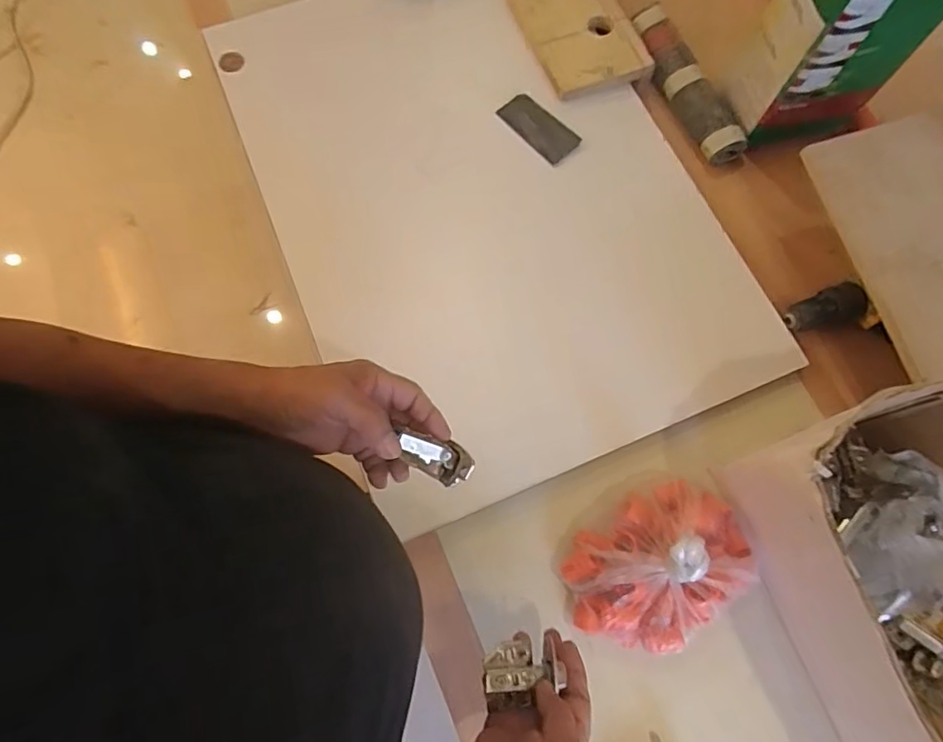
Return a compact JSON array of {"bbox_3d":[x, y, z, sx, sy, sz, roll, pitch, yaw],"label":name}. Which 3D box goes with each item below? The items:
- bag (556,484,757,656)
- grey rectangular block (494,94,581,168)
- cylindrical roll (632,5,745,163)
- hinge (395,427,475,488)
[{"bbox_3d":[0.187,0.192,0.533,0.194,0.095,0.135,-35,76,-11],"label":"bag"},{"bbox_3d":[0.088,-0.322,0.715,0.046,0.007,0.113,-45,76,11],"label":"grey rectangular block"},{"bbox_3d":[0.290,-0.392,0.740,0.062,0.042,0.249,-19,74,-7],"label":"cylindrical roll"},{"bbox_3d":[-0.033,0.069,0.448,0.063,0.039,0.034,31,74,-23],"label":"hinge"}]

